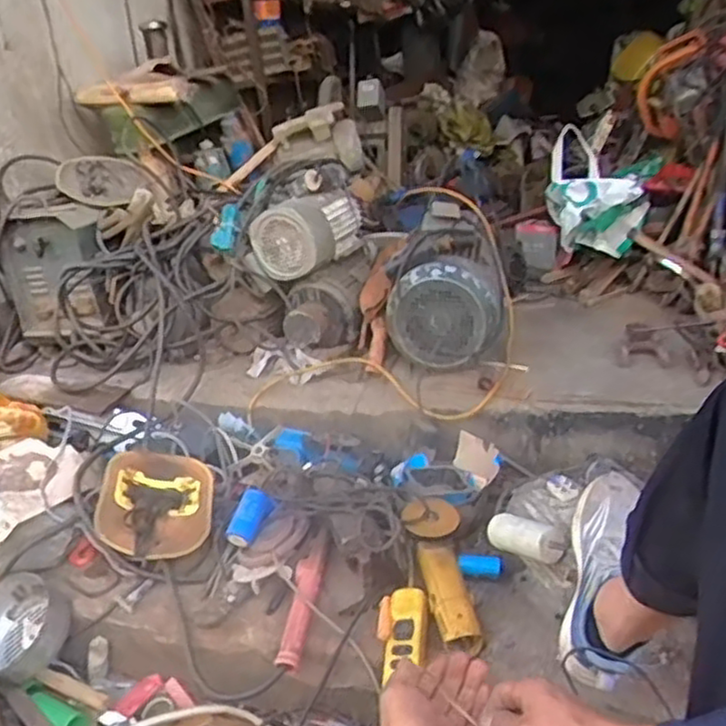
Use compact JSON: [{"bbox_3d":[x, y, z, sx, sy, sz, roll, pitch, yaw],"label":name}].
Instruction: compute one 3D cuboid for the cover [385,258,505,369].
[{"bbox_3d":[0.176,-0.098,1.543,0.234,0.214,0.130,-8,22,-3],"label":"cover"}]

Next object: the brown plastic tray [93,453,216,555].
[{"bbox_3d":[-0.384,0.253,1.358,0.206,0.067,0.237,11,37,-10],"label":"brown plastic tray"}]

